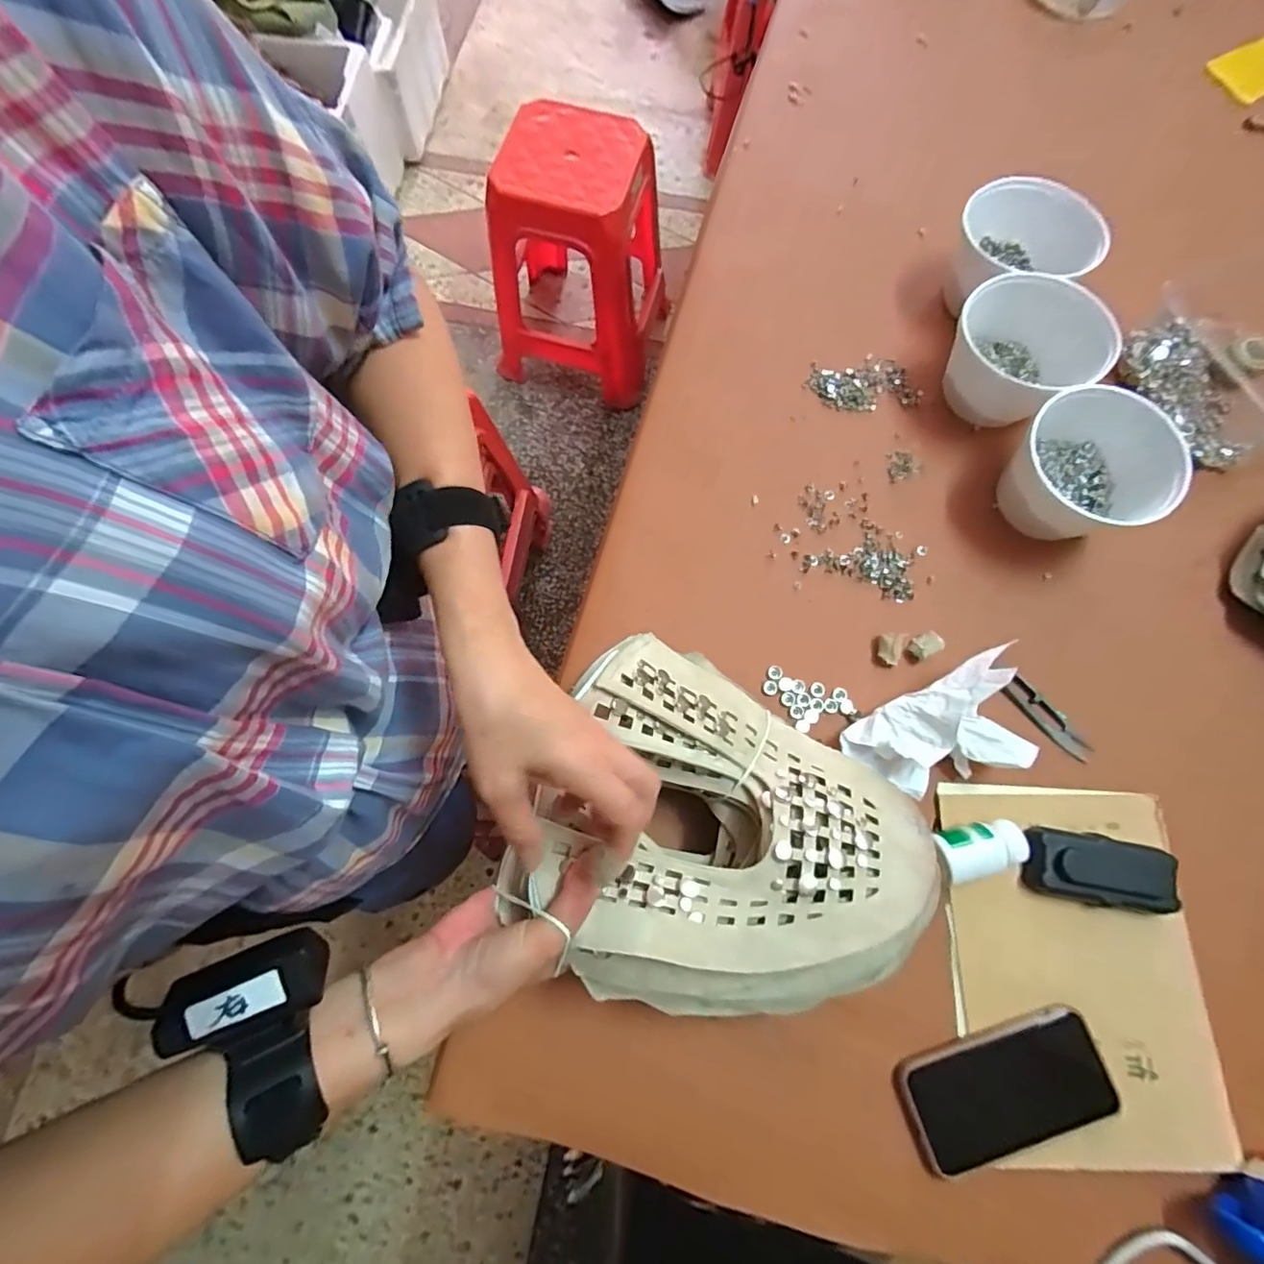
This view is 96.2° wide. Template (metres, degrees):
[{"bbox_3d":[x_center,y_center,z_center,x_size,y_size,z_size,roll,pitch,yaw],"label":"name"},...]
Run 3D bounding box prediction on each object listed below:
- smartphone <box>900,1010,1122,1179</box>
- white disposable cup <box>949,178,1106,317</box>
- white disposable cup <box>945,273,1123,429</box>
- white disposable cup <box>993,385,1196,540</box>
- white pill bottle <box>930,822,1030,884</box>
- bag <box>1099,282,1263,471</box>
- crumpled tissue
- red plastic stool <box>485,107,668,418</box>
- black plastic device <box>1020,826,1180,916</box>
[{"bbox_3d":[0.269,0.330,0.406,0.145,0.013,0.071,-18,75,-3],"label":"smartphone"},{"bbox_3d":[0.377,-0.372,0.564,0.123,0.086,0.118,0,75,1],"label":"white disposable cup"},{"bbox_3d":[0.361,-0.257,0.537,0.129,0.078,0.113,39,79,11],"label":"white disposable cup"},{"bbox_3d":[0.390,-0.138,0.496,0.119,0.081,0.122,0,75,1],"label":"white disposable cup"},{"bbox_3d":[0.267,0.167,0.439,0.071,0.037,0.034,-13,75,-2],"label":"white pill bottle"},{"bbox_3d":[0.564,-0.244,0.556,0.129,0.023,0.173,-33,77,-7],"label":"bag"},{"bbox_3d":[0.255,0.085,0.459,0.148,0.063,0.089,-29,76,-6],"label":"crumpled tissue"},{"bbox_3d":[-0.145,-0.881,1.344,0.393,0.479,0.360,13,75,3],"label":"red plastic stool"},{"bbox_3d":[0.365,0.187,0.444,0.107,0.022,0.051,9,75,4],"label":"black plastic device"}]

